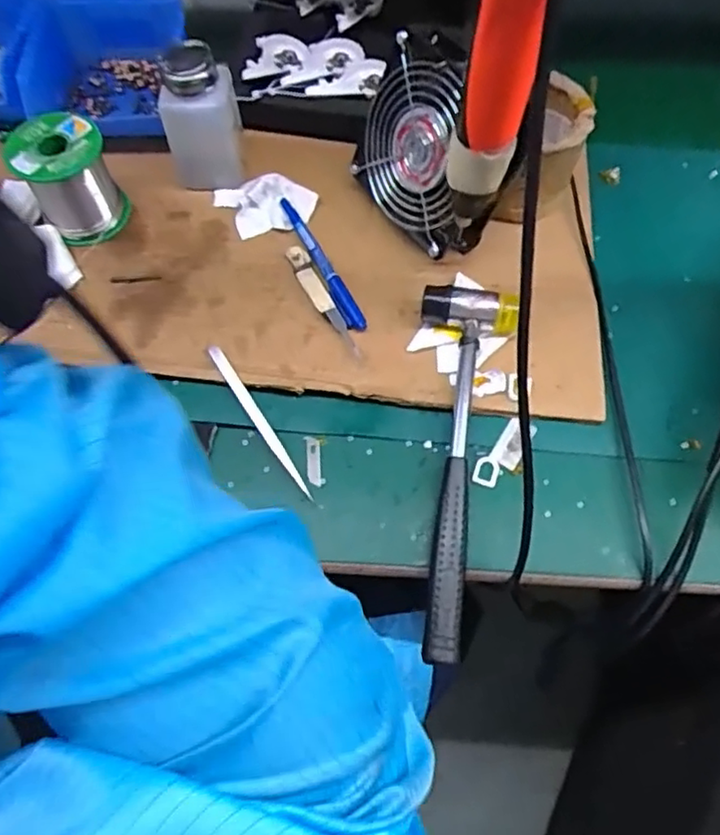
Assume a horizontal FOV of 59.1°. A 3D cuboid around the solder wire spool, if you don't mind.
[{"bbox_3d":[-0.228,-0.187,0.497,0.069,0.071,0.064,-30,69,-13],"label":"solder wire spool"}]

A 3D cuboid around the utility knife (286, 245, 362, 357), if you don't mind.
[{"bbox_3d":[-0.030,-0.091,0.491,0.015,0.010,0.106,-24,68,-11],"label":"utility knife"}]

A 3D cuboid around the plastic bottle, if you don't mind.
[{"bbox_3d":[-0.127,-0.239,0.504,0.059,0.106,0.051,-11,66,-5],"label":"plastic bottle"}]

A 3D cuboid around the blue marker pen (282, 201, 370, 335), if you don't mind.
[{"bbox_3d":[-0.031,-0.125,0.508,0.014,0.009,0.139,-24,68,-11],"label":"blue marker pen"}]

